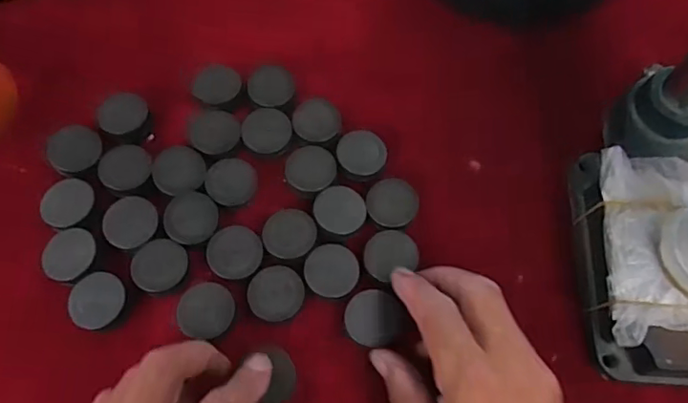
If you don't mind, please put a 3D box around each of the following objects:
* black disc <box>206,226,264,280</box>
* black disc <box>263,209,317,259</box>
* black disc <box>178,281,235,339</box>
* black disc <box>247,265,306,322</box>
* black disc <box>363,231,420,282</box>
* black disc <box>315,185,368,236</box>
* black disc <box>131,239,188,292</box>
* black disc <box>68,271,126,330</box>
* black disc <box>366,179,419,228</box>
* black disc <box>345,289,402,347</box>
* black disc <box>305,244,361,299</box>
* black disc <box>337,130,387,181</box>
[{"bbox_3d":[-0.064,0.029,0.326,0.030,0.004,0.033,1,68,-2],"label":"black disc"},{"bbox_3d":[-0.033,0.019,0.331,0.031,0.004,0.031,1,68,-2],"label":"black disc"},{"bbox_3d":[-0.078,0.061,0.312,0.031,0.004,0.030,1,68,-2],"label":"black disc"},{"bbox_3d":[-0.039,0.052,0.319,0.031,0.004,0.030,1,68,-2],"label":"black disc"},{"bbox_3d":[0.027,0.030,0.328,0.030,0.006,0.027,-22,70,-11],"label":"black disc"},{"bbox_3d":[-0.002,0.005,0.342,0.031,0.005,0.029,1,68,-2],"label":"black disc"},{"bbox_3d":[-0.107,0.036,0.321,0.031,0.004,0.030,1,68,-2],"label":"black disc"},{"bbox_3d":[-0.139,0.055,0.313,0.030,0.004,0.032,1,68,-2],"label":"black disc"},{"bbox_3d":[0.030,0.001,0.342,0.031,0.006,0.030,1,68,-2],"label":"black disc"},{"bbox_3d":[0.017,0.066,0.318,0.032,0.004,0.031,-1,68,-2],"label":"black disc"},{"bbox_3d":[-0.007,0.039,0.324,0.031,0.004,0.031,1,68,-2],"label":"black disc"},{"bbox_3d":[0.012,-0.030,0.357,0.031,0.007,0.032,2,68,-1],"label":"black disc"}]

